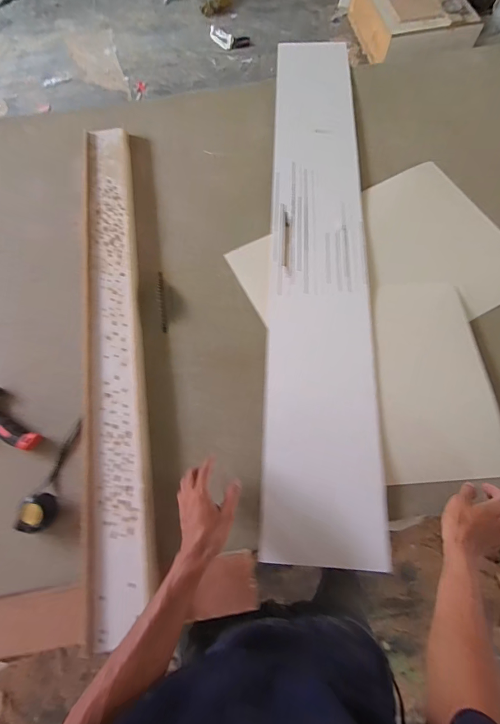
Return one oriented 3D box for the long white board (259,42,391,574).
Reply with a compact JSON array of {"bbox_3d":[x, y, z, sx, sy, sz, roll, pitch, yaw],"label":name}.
[{"bbox_3d":[0.161,-0.287,0.784,0.211,0.024,1.341,2,71,4],"label":"long white board"}]

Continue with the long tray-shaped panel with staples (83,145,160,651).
[{"bbox_3d":[-0.298,-0.079,0.728,0.112,0.025,1.119,-10,70,-2],"label":"long tray-shaped panel with staples"}]

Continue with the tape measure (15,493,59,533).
[{"bbox_3d":[-0.379,0.269,0.599,0.057,0.041,0.067,15,71,7],"label":"tape measure"}]

